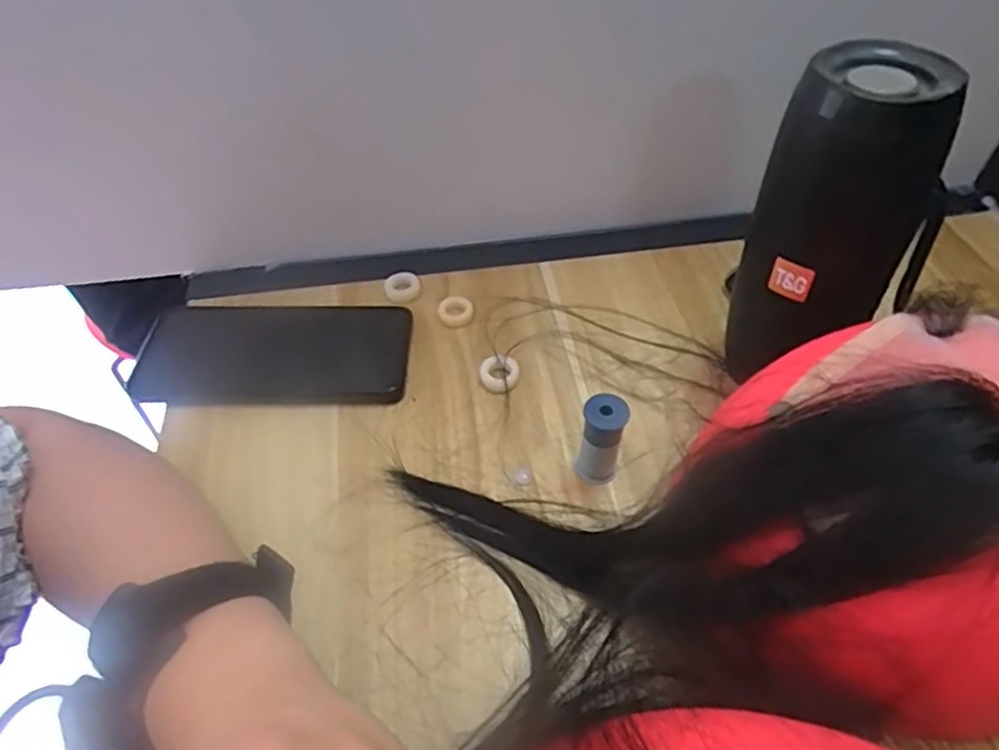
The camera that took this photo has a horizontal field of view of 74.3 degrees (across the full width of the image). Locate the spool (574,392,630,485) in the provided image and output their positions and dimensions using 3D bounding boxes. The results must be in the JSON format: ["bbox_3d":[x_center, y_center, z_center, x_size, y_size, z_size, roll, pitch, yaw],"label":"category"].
[{"bbox_3d":[0.052,0.033,0.338,0.021,0.049,0.020,-1,49,1],"label":"spool"}]

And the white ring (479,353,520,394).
[{"bbox_3d":[0.000,-0.002,0.393,0.023,0.005,0.027,-3,49,-2],"label":"white ring"}]

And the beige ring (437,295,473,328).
[{"bbox_3d":[-0.028,-0.042,0.430,0.022,0.007,0.026,-5,49,-3],"label":"beige ring"}]

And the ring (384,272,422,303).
[{"bbox_3d":[-0.065,-0.060,0.445,0.024,0.005,0.027,-12,50,-10],"label":"ring"}]

